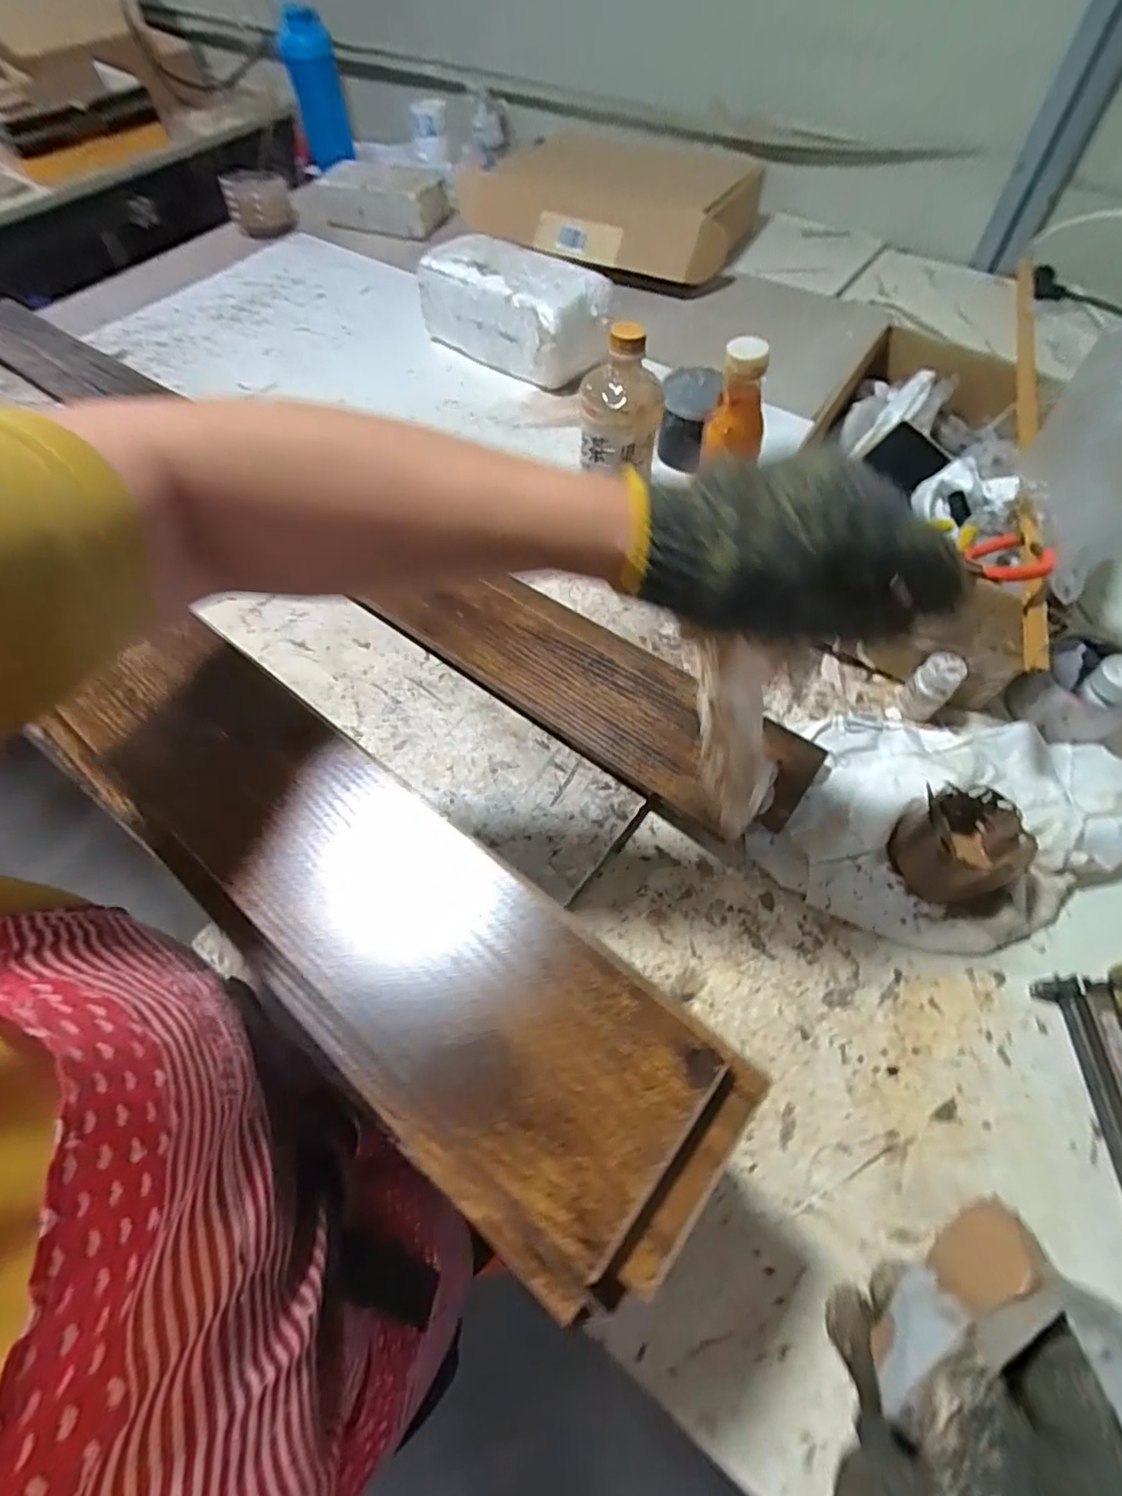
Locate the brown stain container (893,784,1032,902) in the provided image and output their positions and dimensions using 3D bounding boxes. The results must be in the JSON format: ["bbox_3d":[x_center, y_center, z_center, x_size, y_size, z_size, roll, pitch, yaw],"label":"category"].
[{"bbox_3d":[0.288,0.069,0.444,0.071,0.062,0.068,-4,59,-2],"label":"brown stain container"}]

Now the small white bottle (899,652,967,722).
[{"bbox_3d":[0.316,-0.052,0.525,0.031,0.058,0.033,0,59,0],"label":"small white bottle"}]

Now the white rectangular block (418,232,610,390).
[{"bbox_3d":[-0.057,-0.568,0.792,0.123,0.102,0.255,-39,66,-19],"label":"white rectangular block"}]

